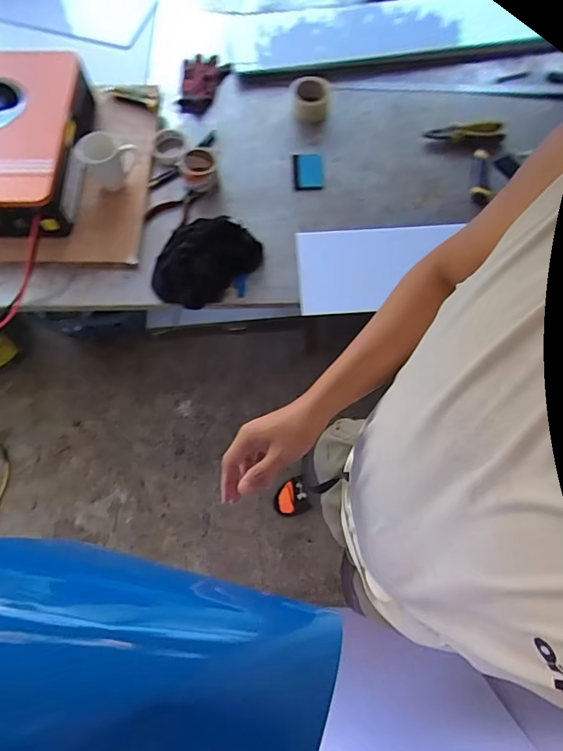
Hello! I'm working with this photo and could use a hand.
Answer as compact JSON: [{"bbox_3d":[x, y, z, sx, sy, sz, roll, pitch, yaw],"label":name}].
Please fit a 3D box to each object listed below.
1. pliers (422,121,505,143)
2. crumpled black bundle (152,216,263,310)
[{"bbox_3d":[0.440,-0.584,1.117,0.187,0.021,0.052,-4,71,-1],"label":"pliers"},{"bbox_3d":[-0.177,-0.252,0.980,0.237,0.058,0.179,-41,76,-13],"label":"crumpled black bundle"}]

